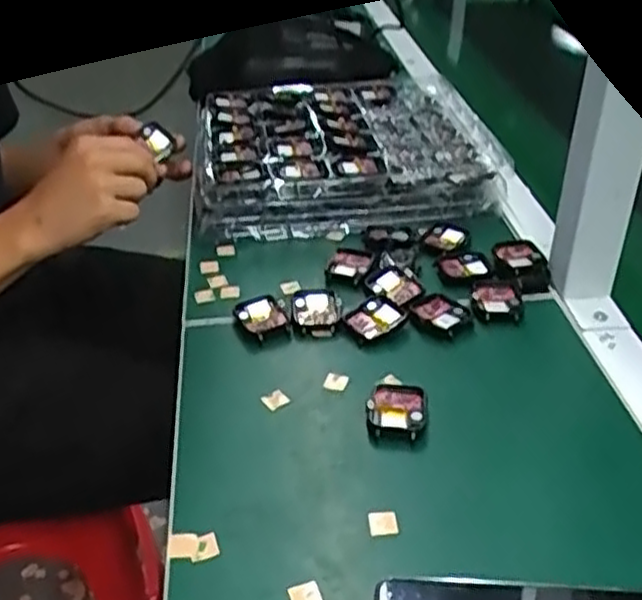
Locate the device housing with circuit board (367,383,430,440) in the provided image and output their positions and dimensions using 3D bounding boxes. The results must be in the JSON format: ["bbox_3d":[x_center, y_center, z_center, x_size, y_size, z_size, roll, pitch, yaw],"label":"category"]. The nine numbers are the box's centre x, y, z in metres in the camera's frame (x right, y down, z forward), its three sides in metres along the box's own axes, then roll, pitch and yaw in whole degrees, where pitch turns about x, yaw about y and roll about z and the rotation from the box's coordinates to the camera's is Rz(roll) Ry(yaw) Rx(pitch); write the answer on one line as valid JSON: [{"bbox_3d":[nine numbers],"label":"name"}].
[{"bbox_3d":[0.050,0.072,0.499,0.039,0.014,0.040,5,34,8],"label":"device housing with circuit board"}]

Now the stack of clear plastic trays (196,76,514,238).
[{"bbox_3d":[0.015,-0.160,0.797,0.283,0.056,0.265,-5,34,-8],"label":"stack of clear plastic trays"}]

